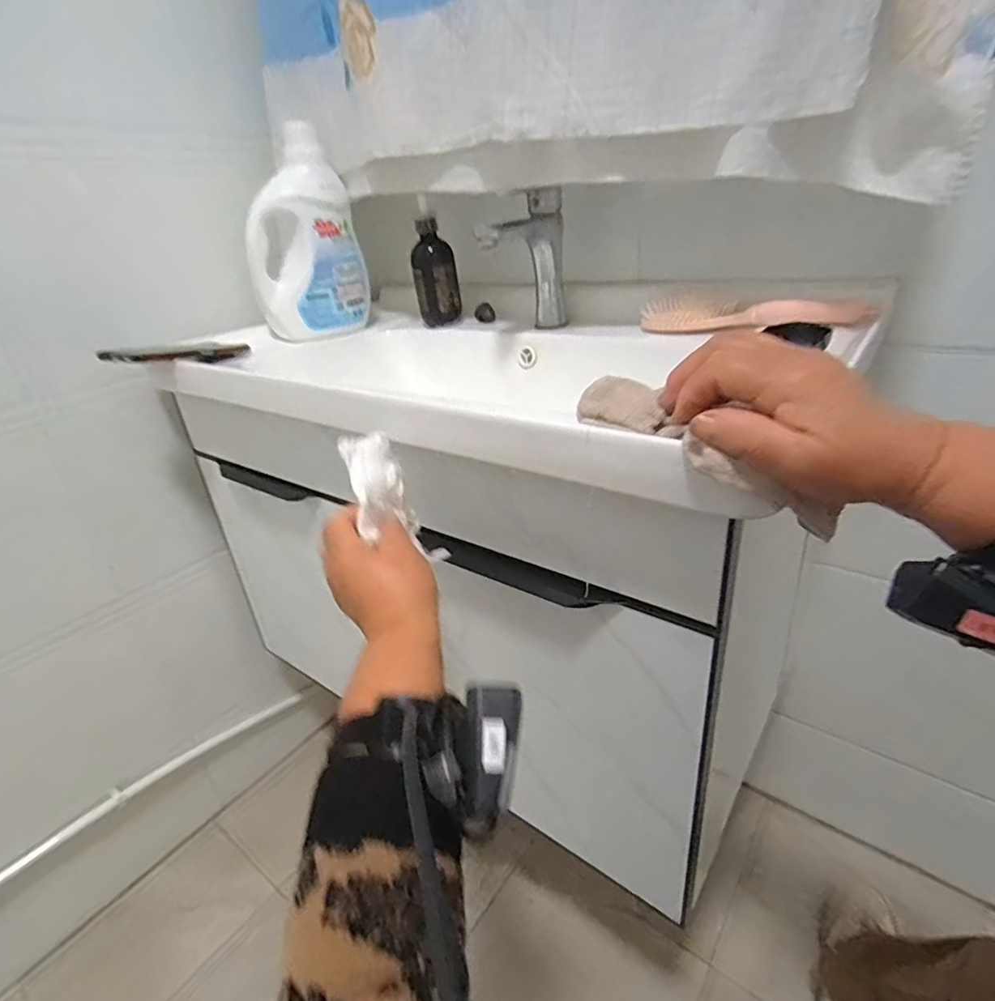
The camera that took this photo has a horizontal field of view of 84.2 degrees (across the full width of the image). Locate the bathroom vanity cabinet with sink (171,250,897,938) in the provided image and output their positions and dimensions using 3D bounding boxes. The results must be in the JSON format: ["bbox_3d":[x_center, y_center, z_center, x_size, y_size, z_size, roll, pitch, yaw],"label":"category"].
[{"bbox_3d":[-0.028,0.051,0.754,0.729,0.490,0.455,14,27,34],"label":"bathroom vanity cabinet with sink"}]

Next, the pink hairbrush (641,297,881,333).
[{"bbox_3d":[0.280,-0.207,0.612,0.234,0.033,0.032,11,26,29],"label":"pink hairbrush"}]

